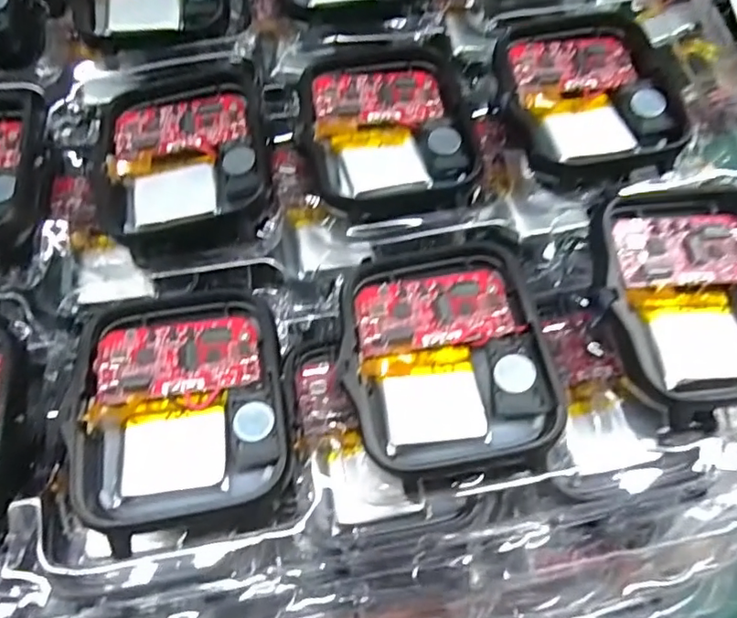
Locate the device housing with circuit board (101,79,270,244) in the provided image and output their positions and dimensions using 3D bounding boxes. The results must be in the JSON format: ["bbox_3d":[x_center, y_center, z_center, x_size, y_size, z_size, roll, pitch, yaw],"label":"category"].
[{"bbox_3d":[-0.041,-0.035,0.127,0.036,0.007,0.043,-4,67,-4],"label":"device housing with circuit board"}]

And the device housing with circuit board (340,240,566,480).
[{"bbox_3d":[0.015,0.008,0.108,0.037,0.005,0.044,-4,67,-4],"label":"device housing with circuit board"}]

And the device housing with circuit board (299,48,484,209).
[{"bbox_3d":[0.004,-0.044,0.130,0.038,0.004,0.043,-9,67,-6],"label":"device housing with circuit board"}]

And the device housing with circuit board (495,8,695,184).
[{"bbox_3d":[0.051,-0.050,0.131,0.039,0.005,0.047,-6,67,-5],"label":"device housing with circuit board"}]

